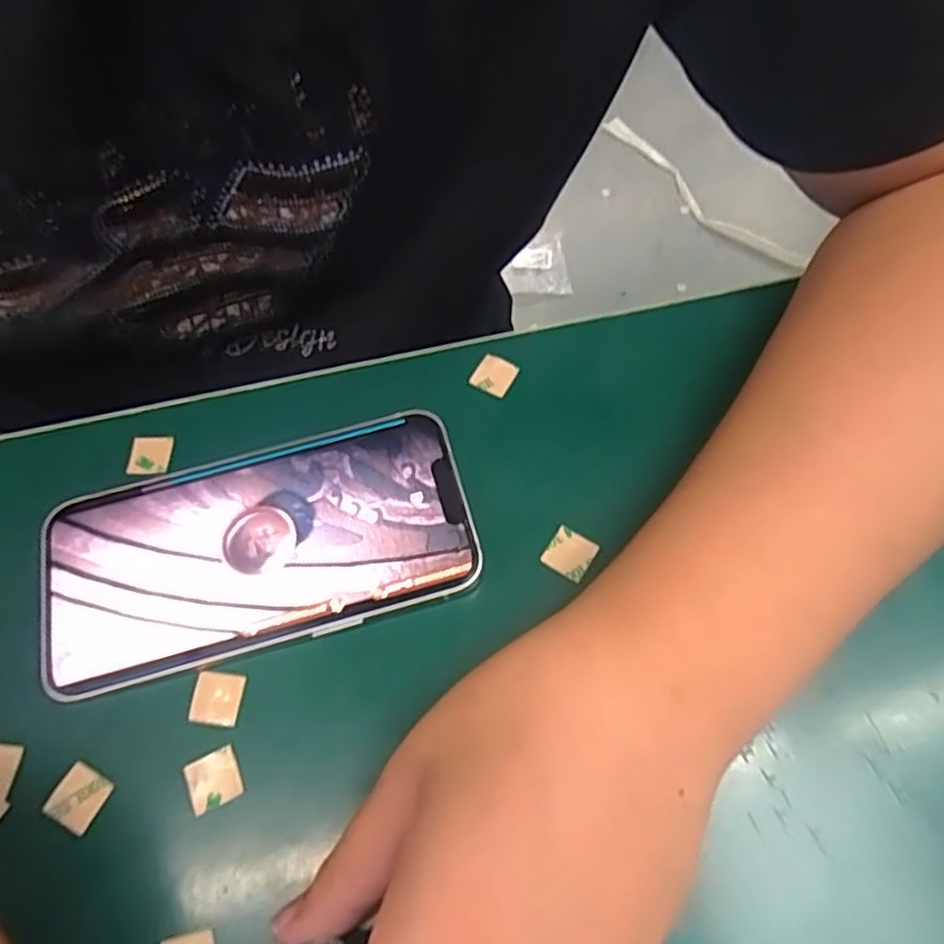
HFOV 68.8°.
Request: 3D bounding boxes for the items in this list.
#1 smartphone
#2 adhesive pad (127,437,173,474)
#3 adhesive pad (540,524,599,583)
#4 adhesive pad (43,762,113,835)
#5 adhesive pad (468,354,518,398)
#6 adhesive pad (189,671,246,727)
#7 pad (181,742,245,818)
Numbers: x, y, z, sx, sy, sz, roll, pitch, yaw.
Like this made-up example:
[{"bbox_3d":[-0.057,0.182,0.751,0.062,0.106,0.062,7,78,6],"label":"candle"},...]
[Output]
[{"bbox_3d":[-0.075,0.026,0.241,0.145,0.010,0.072,-16,65,-5],"label":"smartphone"},{"bbox_3d":[-0.123,-0.007,0.262,0.015,0.004,0.015,1,65,3],"label":"adhesive pad"},{"bbox_3d":[0.034,0.028,0.241,0.016,0.004,0.015,31,70,16],"label":"adhesive pad"},{"bbox_3d":[-0.121,0.099,0.209,0.015,0.004,0.016,25,68,13],"label":"adhesive pad"},{"bbox_3d":[0.008,-0.039,0.273,0.016,0.004,0.015,24,68,13],"label":"adhesive pad"},{"bbox_3d":[-0.082,0.073,0.221,0.015,0.004,0.016,5,65,5],"label":"adhesive pad"},{"bbox_3d":[-0.080,0.094,0.210,0.016,0.004,0.016,-25,66,-9],"label":"pad"}]

